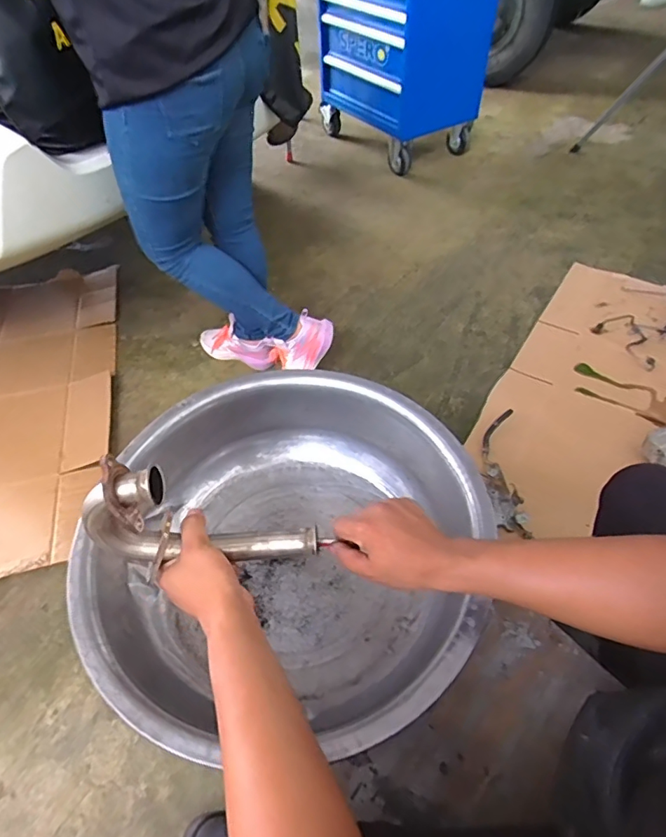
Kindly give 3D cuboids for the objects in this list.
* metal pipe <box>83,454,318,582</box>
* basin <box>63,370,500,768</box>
[{"bbox_3d":[-0.133,0.117,0.511,0.230,0.106,0.058,22,47,-24],"label":"metal pipe"},{"bbox_3d":[-0.059,0.172,0.668,0.479,0.162,0.494,-1,50,1],"label":"basin"}]

